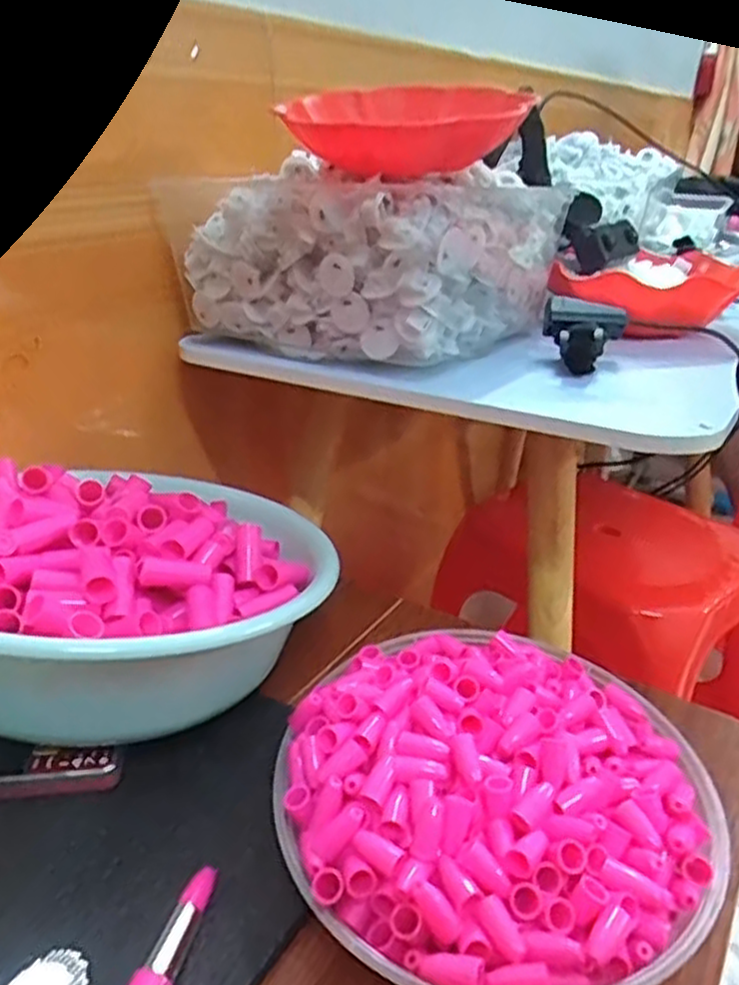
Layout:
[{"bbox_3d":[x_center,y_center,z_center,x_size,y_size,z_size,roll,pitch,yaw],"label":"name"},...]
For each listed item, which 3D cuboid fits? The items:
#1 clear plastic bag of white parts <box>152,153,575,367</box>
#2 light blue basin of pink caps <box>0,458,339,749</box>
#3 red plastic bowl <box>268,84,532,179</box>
[{"bbox_3d":[0.000,-0.218,0.665,0.279,0.134,0.232,14,30,24],"label":"clear plastic bag of white parts"},{"bbox_3d":[-0.176,0.064,0.503,0.278,0.134,0.260,1,27,0],"label":"light blue basin of pink caps"},{"bbox_3d":[0.025,-0.279,0.556,0.174,0.059,0.175,1,27,0],"label":"red plastic bowl"}]

